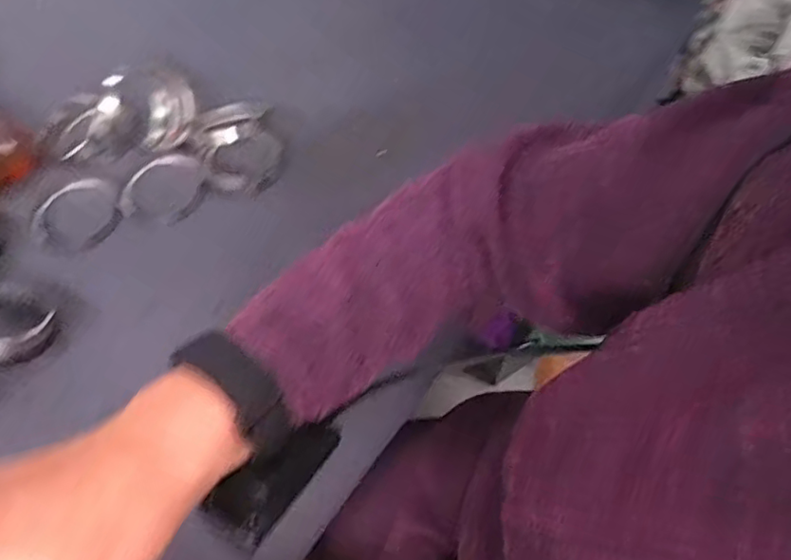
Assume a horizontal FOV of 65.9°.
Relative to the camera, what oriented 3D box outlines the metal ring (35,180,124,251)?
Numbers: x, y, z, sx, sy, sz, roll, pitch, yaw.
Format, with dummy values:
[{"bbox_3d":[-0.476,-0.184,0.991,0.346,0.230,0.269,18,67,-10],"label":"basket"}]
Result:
[{"bbox_3d":[-0.270,-0.054,0.521,0.067,0.011,0.070,-2,61,3],"label":"metal ring"}]

